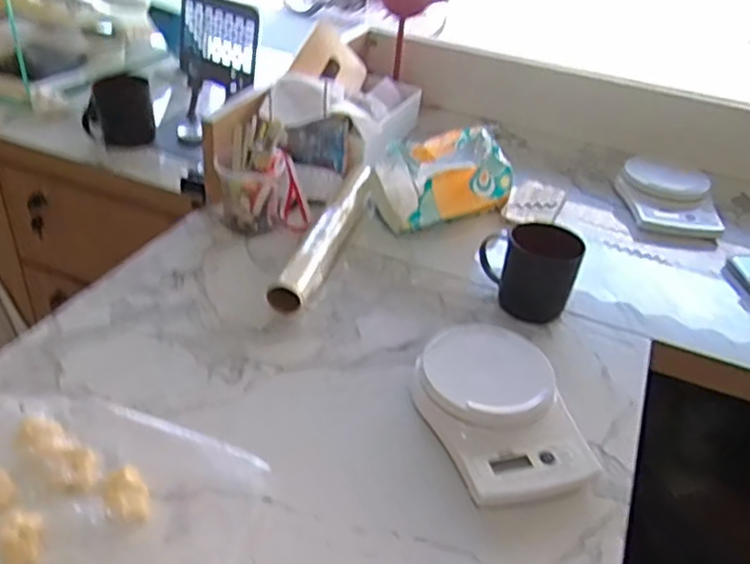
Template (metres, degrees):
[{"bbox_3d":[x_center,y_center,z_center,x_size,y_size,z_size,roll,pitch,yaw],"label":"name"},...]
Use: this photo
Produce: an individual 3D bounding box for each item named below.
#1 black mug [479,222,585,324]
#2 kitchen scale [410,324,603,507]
[{"bbox_3d":[0.177,-0.018,0.786,0.113,0.098,0.074,14,37,11],"label":"black mug"},{"bbox_3d":[0.118,0.119,0.642,0.133,0.046,0.180,-7,38,-17],"label":"kitchen scale"}]

